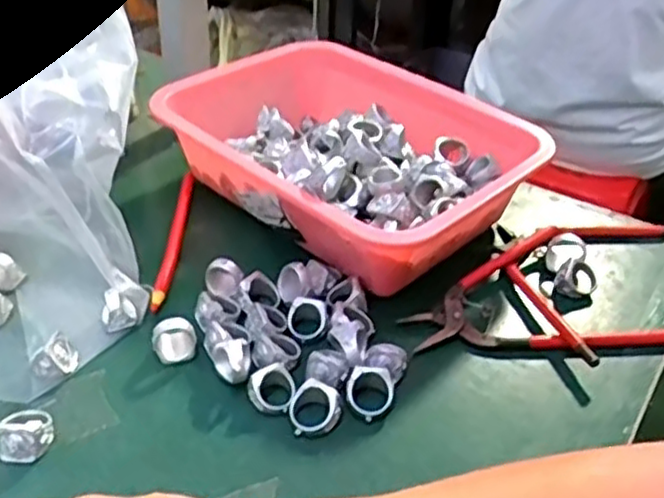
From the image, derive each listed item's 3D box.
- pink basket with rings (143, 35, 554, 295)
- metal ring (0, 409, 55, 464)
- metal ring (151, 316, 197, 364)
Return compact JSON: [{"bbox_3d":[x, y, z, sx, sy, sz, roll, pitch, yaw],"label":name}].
[{"bbox_3d":[0.018,-0.063,0.527,0.242,0.076,0.191,29,45,29],"label":"pink basket with rings"},{"bbox_3d":[-0.160,0.097,0.371,0.022,0.019,0.029,13,40,13],"label":"metal ring"},{"bbox_3d":[-0.095,0.055,0.423,0.025,0.025,0.015,-1,39,-5],"label":"metal ring"}]

